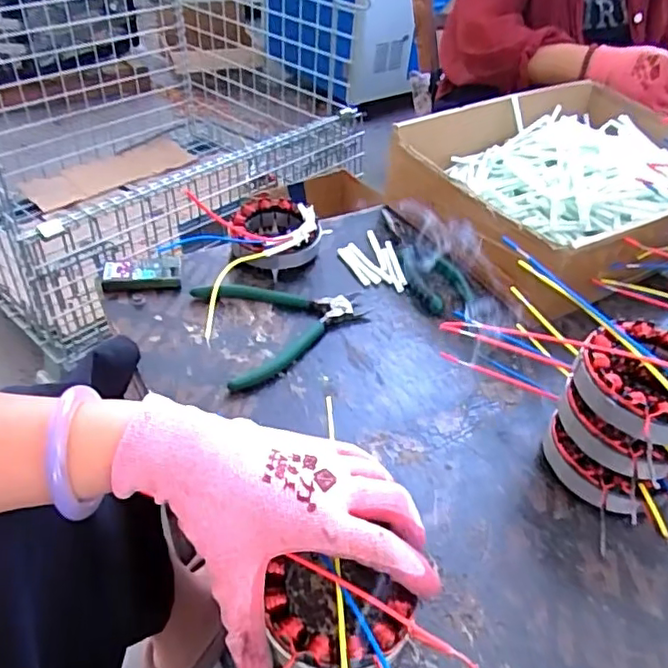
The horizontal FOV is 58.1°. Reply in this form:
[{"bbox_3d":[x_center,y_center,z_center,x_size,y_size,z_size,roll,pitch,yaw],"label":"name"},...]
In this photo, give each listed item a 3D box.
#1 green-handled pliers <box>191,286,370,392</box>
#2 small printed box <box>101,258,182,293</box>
[{"bbox_3d":[-0.039,-0.015,0.507,0.134,0.012,0.113,-15,47,-21],"label":"green-handled pliers"},{"bbox_3d":[-0.171,-0.052,0.534,0.065,0.016,0.029,-5,45,-12],"label":"small printed box"}]

